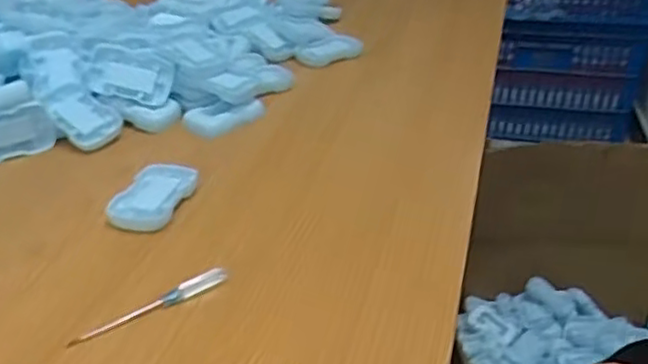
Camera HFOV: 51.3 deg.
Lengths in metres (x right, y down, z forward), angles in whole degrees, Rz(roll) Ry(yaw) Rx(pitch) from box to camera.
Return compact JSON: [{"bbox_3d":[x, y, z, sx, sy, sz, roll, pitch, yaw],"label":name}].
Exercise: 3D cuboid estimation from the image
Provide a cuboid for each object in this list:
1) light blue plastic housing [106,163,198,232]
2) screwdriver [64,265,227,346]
[{"bbox_3d":[-0.150,0.014,0.597,0.052,0.019,0.081,7,32,14],"label":"light blue plastic housing"},{"bbox_3d":[-0.124,0.088,0.483,0.116,0.014,0.012,-18,39,-27],"label":"screwdriver"}]

